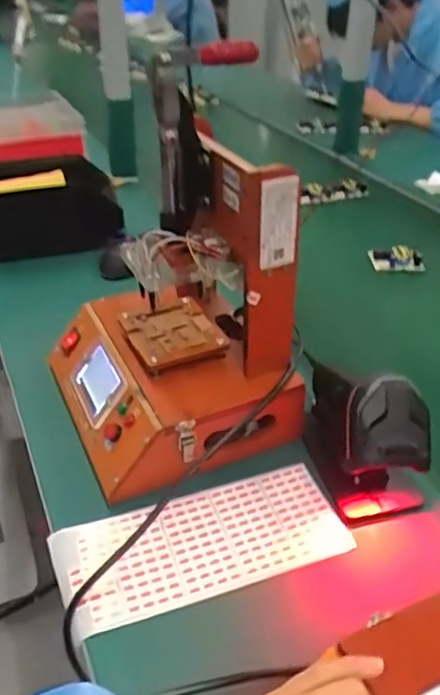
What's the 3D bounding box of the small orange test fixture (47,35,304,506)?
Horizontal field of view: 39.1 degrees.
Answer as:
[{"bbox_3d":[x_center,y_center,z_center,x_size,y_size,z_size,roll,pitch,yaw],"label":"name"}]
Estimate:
[{"bbox_3d":[-0.053,-0.073,0.609,0.215,0.341,0.235,-11,36,-18],"label":"small orange test fixture"}]

